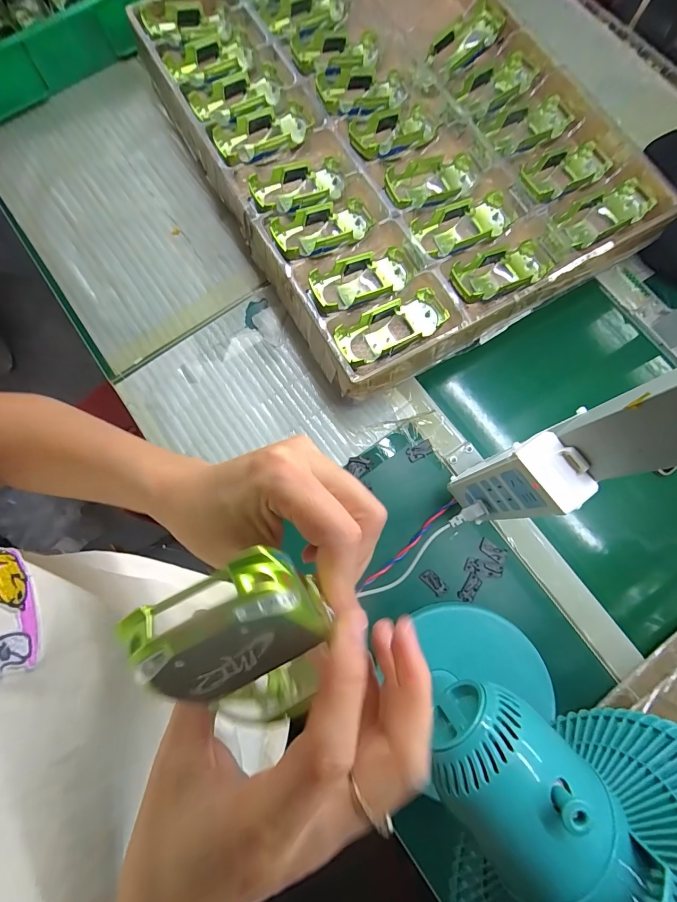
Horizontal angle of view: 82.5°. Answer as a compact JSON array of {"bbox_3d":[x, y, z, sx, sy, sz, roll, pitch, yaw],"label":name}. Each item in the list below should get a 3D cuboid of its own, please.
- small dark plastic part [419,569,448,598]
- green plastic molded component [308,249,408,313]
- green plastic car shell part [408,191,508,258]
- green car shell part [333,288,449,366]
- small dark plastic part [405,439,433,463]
[{"bbox_3d":[0.116,0.160,0.469,0.018,0.005,0.032,-43,81,-7],"label":"small dark plastic part"},{"bbox_3d":[0.028,-0.204,0.470,0.126,0.038,0.063,-24,80,-4],"label":"green plastic molded component"},{"bbox_3d":[0.154,-0.279,0.488,0.128,0.036,0.069,-26,80,-4],"label":"green plastic car shell part"},{"bbox_3d":[0.063,-0.144,0.461,0.130,0.036,0.056,-25,80,-4],"label":"green car shell part"},{"bbox_3d":[0.106,0.000,0.500,0.035,0.004,0.019,-24,80,-4],"label":"small dark plastic part"}]

